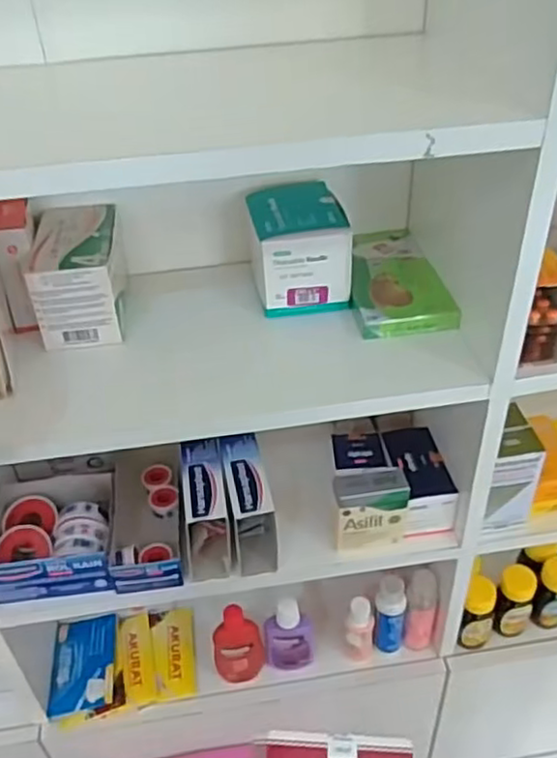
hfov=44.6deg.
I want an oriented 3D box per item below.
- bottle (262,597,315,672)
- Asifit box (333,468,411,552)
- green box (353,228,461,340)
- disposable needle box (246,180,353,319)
[{"bbox_3d":[0.013,0.298,0.799,0.058,0.104,0.035,-4,38,-1],"label":"bottle"},{"bbox_3d":[0.092,0.134,0.687,0.070,0.083,0.034,-7,38,-5],"label":"Asifit box"},{"bbox_3d":[0.113,-0.102,0.687,0.091,0.024,0.173,-6,38,-4],"label":"green box"},{"bbox_3d":[0.020,-0.130,0.671,0.089,0.089,0.102,-6,38,-3],"label":"disposable needle box"}]

